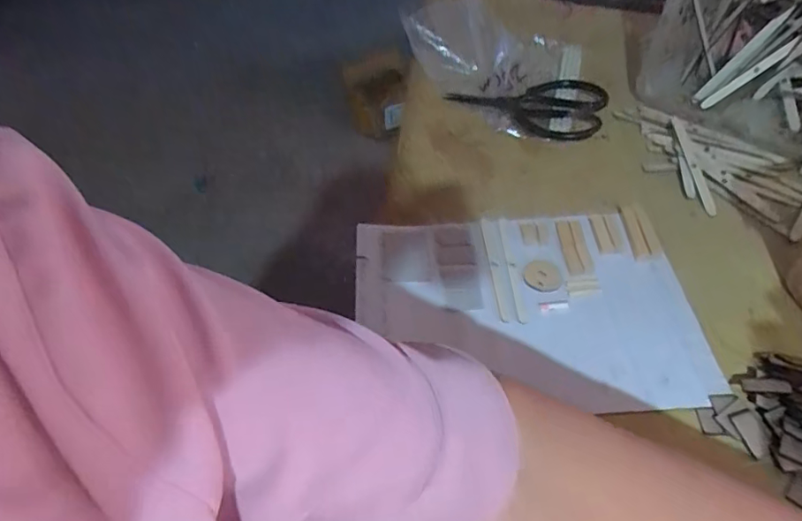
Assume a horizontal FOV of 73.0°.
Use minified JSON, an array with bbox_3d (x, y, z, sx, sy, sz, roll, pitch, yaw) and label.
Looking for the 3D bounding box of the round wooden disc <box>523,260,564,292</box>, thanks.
[{"bbox_3d":[0.126,0.013,0.479,0.033,0.004,0.036,-2,48,2],"label":"round wooden disc"}]

